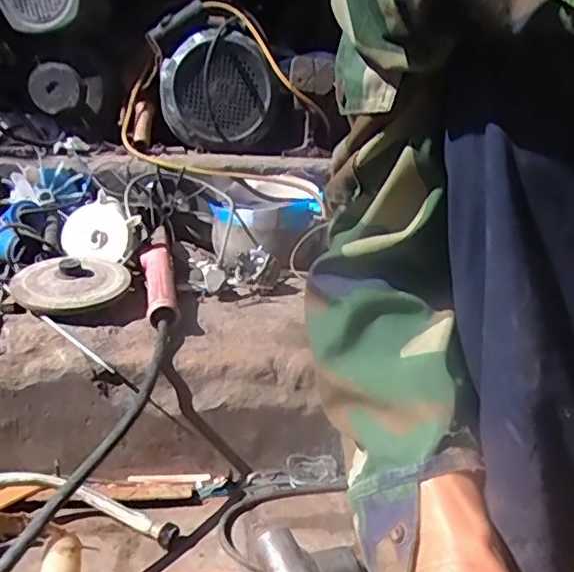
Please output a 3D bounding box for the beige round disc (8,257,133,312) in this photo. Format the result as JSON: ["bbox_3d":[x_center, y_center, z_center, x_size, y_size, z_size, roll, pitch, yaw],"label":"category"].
[{"bbox_3d":[-0.283,-0.009,0.774,0.145,0.035,0.118,-1,29,-7],"label":"beige round disc"}]

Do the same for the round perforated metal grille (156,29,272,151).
[{"bbox_3d":[-0.141,-0.401,1.242,0.237,0.215,0.063,1,15,-6],"label":"round perforated metal grille"}]

